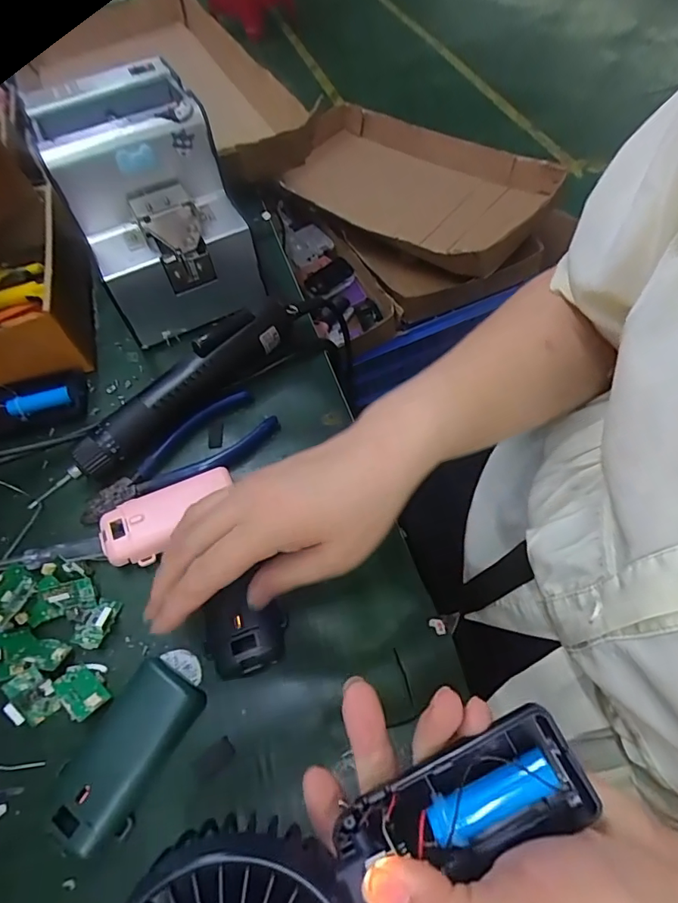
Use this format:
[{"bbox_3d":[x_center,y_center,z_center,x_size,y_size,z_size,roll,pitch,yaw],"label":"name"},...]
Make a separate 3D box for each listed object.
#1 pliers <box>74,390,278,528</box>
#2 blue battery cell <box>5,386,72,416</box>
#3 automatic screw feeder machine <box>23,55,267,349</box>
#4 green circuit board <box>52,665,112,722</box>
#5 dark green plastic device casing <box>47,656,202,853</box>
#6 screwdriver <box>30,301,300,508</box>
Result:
[{"bbox_3d":[-0.117,0.009,0.366,0.149,0.016,0.050,-39,62,-17],"label":"pliers"},{"bbox_3d":[-0.247,-0.041,0.406,0.050,0.014,0.015,-18,58,-5],"label":"blue battery cell"},{"bbox_3d":[-0.163,-0.209,0.434,0.123,0.157,0.166,-28,59,-11],"label":"automatic screw feeder machine"},{"bbox_3d":[-0.151,0.139,0.289,0.034,0.009,0.020,38,69,25],"label":"green circuit board"},{"bbox_3d":[-0.117,0.164,0.270,0.049,0.017,0.088,25,64,20],"label":"dark green plastic device casing"},{"bbox_3d":[-0.124,-0.046,0.377,0.229,0.055,0.031,-39,62,-17],"label":"screwdriver"}]

